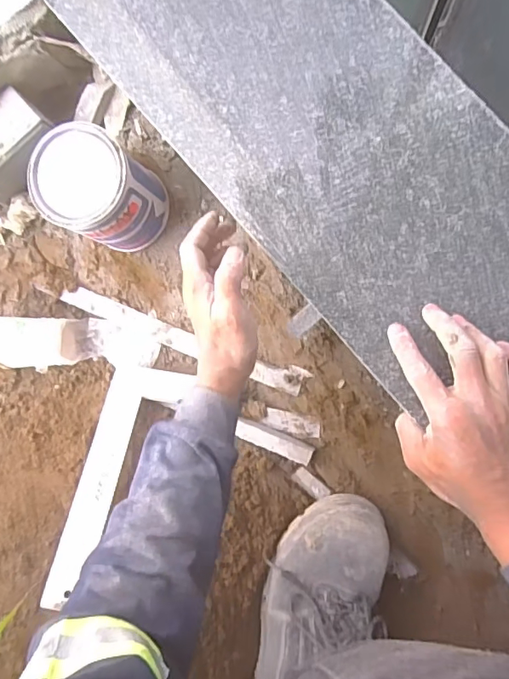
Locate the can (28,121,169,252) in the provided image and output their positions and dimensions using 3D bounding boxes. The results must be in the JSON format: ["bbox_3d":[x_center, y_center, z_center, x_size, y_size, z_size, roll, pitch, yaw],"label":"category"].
[{"bbox_3d":[-0.160,-0.154,0.526,0.098,0.130,0.095,0,90,7],"label":"can"}]

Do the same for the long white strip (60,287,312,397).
[{"bbox_3d":[-0.090,-0.001,0.577,0.310,0.022,0.030,20,92,6],"label":"long white strip"}]

